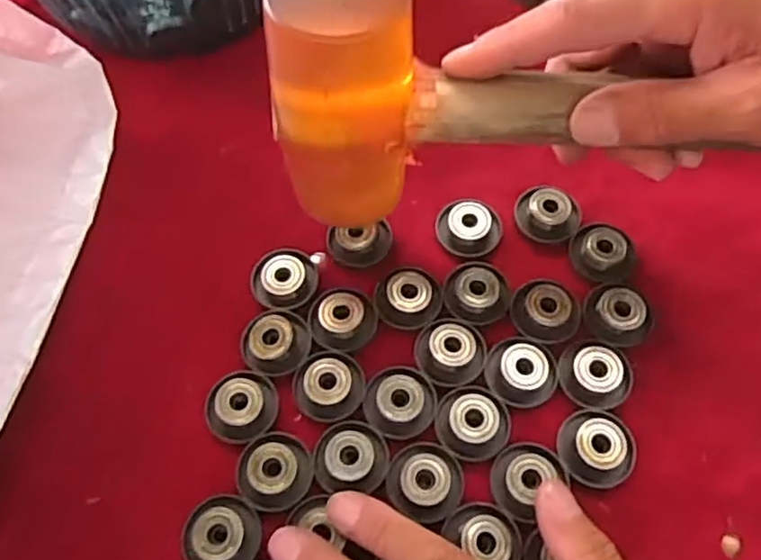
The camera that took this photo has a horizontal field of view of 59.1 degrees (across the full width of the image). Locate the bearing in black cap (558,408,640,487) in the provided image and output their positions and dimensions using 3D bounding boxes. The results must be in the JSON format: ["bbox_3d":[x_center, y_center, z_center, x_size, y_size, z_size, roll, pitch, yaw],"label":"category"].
[{"bbox_3d":[0.095,0.072,0.292,0.033,0.009,0.033,13,65,8],"label":"bearing in black cap"}]

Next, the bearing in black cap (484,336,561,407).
[{"bbox_3d":[0.065,0.041,0.309,0.032,0.009,0.032,9,64,6],"label":"bearing in black cap"}]

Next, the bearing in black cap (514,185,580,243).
[{"bbox_3d":[0.086,-0.034,0.347,0.032,0.016,0.027,20,66,12],"label":"bearing in black cap"}]

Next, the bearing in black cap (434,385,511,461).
[{"bbox_3d":[0.041,0.062,0.300,0.032,0.007,0.032,-1,63,2],"label":"bearing in black cap"}]

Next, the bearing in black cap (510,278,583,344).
[{"bbox_3d":[0.080,0.014,0.323,0.033,0.014,0.033,-1,63,2],"label":"bearing in black cap"}]

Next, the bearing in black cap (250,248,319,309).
[{"bbox_3d":[-0.048,0.000,0.339,0.033,0.014,0.032,-1,63,2],"label":"bearing in black cap"}]

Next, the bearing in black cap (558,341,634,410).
[{"bbox_3d":[0.100,0.042,0.308,0.033,0.007,0.031,-1,63,2],"label":"bearing in black cap"}]

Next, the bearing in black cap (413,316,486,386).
[{"bbox_3d":[0.033,0.033,0.316,0.032,0.010,0.032,-1,63,2],"label":"bearing in black cap"}]

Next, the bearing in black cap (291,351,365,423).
[{"bbox_3d":[-0.024,0.048,0.310,0.033,0.007,0.032,-1,63,2],"label":"bearing in black cap"}]

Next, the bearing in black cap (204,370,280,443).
[{"bbox_3d":[-0.064,0.057,0.307,0.031,0.010,0.033,-1,63,2],"label":"bearing in black cap"}]

